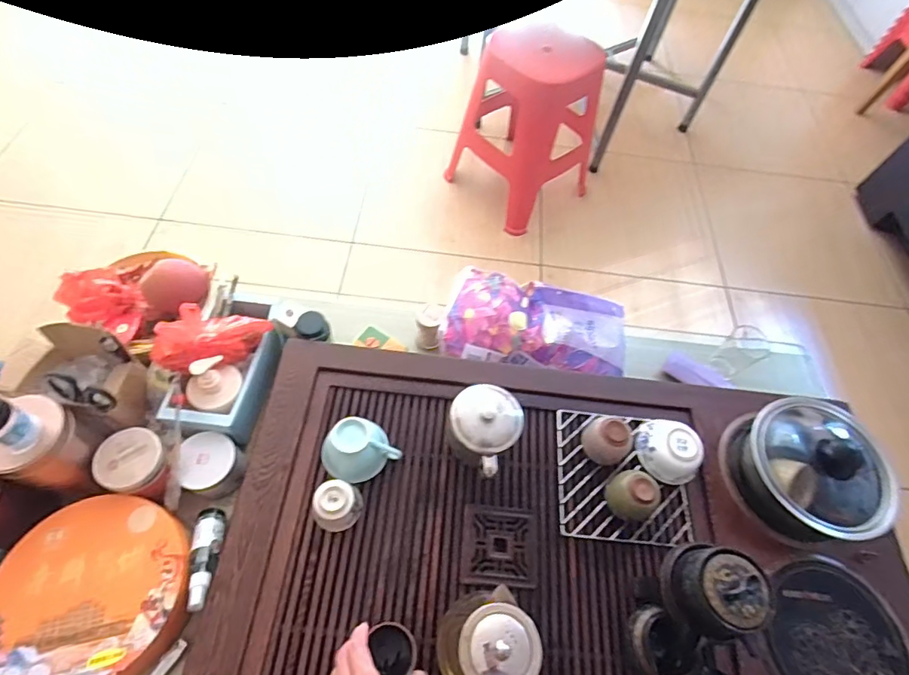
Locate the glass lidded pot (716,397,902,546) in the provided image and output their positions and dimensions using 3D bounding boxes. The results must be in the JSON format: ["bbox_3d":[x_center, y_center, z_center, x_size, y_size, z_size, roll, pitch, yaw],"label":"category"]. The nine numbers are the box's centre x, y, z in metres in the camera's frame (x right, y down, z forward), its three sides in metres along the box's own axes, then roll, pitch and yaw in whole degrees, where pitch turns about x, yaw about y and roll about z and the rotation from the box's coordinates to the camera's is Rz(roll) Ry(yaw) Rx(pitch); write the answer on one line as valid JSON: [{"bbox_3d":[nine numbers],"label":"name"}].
[{"bbox_3d":[0.505,0.189,0.686,0.169,0.117,0.185,2,59,-4],"label":"glass lidded pot"}]

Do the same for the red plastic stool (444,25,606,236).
[{"bbox_3d":[0.223,-0.662,1.464,0.324,0.481,0.339,-37,69,-23],"label":"red plastic stool"}]

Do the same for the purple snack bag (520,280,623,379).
[{"bbox_3d":[0.213,-0.013,0.849,0.196,0.057,0.145,12,59,2],"label":"purple snack bag"}]

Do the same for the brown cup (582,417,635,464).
[{"bbox_3d":[0.227,0.149,0.711,0.065,0.067,0.069,2,59,-4],"label":"brown cup"}]

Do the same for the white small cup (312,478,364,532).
[{"bbox_3d":[-0.154,0.224,0.642,0.058,0.057,0.053,2,59,-4],"label":"white small cup"}]

